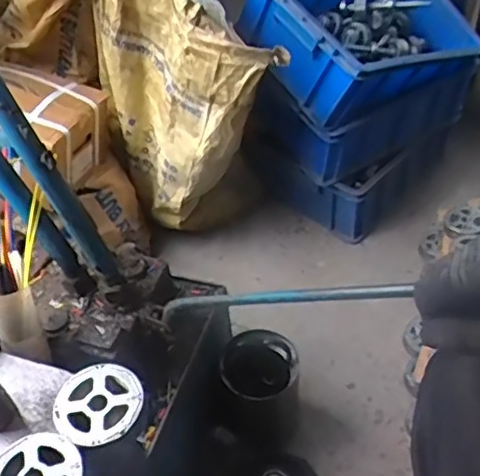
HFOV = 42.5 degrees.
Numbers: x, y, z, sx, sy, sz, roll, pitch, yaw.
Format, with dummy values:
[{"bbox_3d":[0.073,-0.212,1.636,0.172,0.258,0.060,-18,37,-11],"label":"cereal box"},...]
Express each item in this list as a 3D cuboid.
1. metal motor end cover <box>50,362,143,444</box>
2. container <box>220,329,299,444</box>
[{"bbox_3d":[-0.126,0.146,0.546,0.077,0.009,0.077,11,48,16],"label":"metal motor end cover"},{"bbox_3d":[0.032,0.230,0.943,0.111,0.153,0.113,9,47,14],"label":"container"}]

